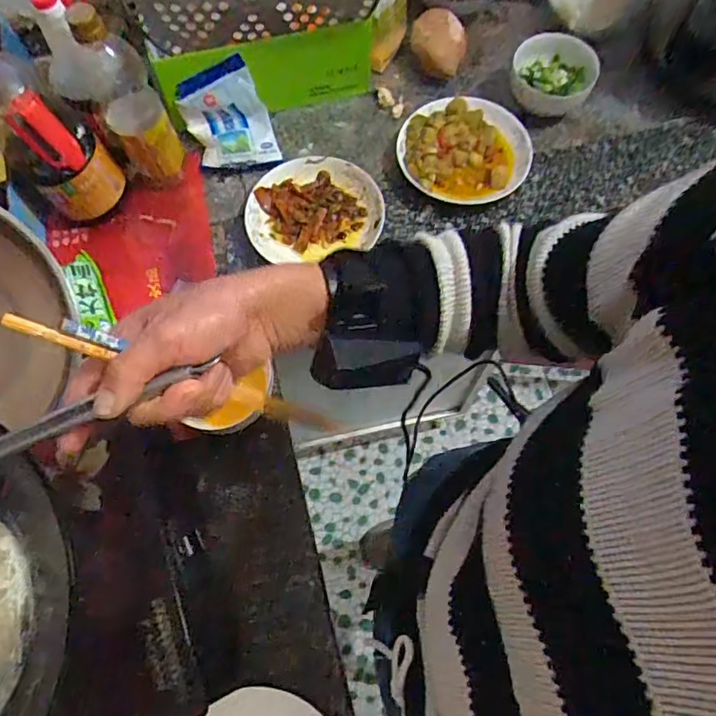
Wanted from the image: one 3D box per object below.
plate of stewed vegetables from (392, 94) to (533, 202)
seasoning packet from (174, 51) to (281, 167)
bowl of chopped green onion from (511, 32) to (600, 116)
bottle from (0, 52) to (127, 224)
[{"bbox_3d":[0.148,-0.285,0.754,0.172,0.038,0.162,0,68,1],"label":"plate of stewed vegetables"},{"bbox_3d":[-0.176,-0.322,0.742,0.111,0.082,0.110,-17,69,-6],"label":"seasoning packet"},{"bbox_3d":[0.273,-0.397,0.777,0.101,0.055,0.113,-12,69,-4],"label":"bowl of chopped green onion"},{"bbox_3d":[-0.367,-0.259,0.642,0.110,0.234,0.085,-31,71,-11],"label":"bottle"}]

